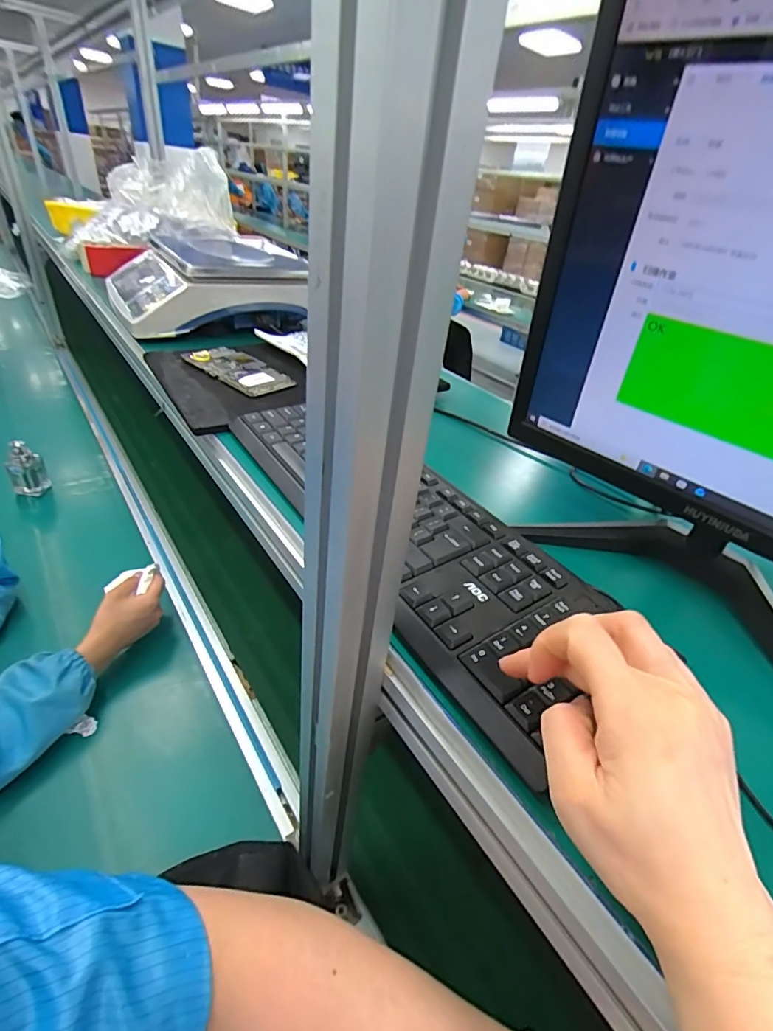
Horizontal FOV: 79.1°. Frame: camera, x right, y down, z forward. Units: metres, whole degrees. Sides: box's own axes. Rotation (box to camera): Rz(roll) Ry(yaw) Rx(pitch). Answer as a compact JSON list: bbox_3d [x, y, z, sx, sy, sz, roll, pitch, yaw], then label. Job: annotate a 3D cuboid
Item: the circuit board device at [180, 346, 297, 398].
[{"bbox_3d":[-0.199,-0.195,0.627,0.157,0.013,0.075,30,42,27],"label":"circuit board device"}]

